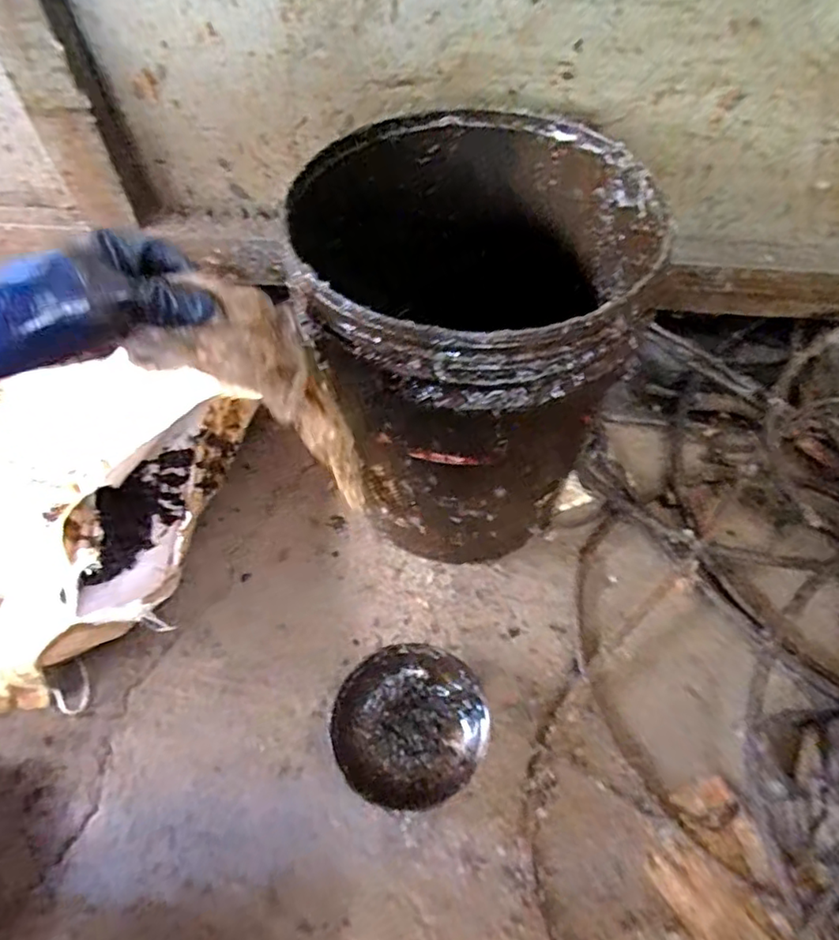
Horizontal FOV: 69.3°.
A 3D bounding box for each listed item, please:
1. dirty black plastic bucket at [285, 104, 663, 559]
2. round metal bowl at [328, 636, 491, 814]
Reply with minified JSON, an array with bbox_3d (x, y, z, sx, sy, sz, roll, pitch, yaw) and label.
[{"bbox_3d":[0.050,-0.110,0.604,0.280,0.330,0.288,0,58,0],"label":"dirty black plastic bucket"},{"bbox_3d":[-0.009,0.247,0.583,0.141,0.054,0.136,-1,56,1],"label":"round metal bowl"}]

